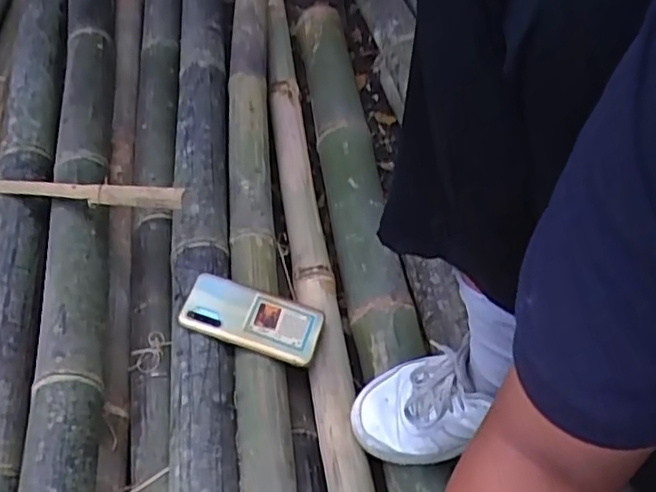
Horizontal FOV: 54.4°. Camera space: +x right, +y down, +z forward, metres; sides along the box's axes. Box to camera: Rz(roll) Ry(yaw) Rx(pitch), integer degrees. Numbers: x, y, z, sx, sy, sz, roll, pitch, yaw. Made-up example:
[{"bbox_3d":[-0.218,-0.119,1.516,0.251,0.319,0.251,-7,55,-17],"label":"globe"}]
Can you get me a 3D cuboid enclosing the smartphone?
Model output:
[{"bbox_3d":[-0.085,0.081,0.738,0.155,0.012,0.079,18,52,0],"label":"smartphone"}]

